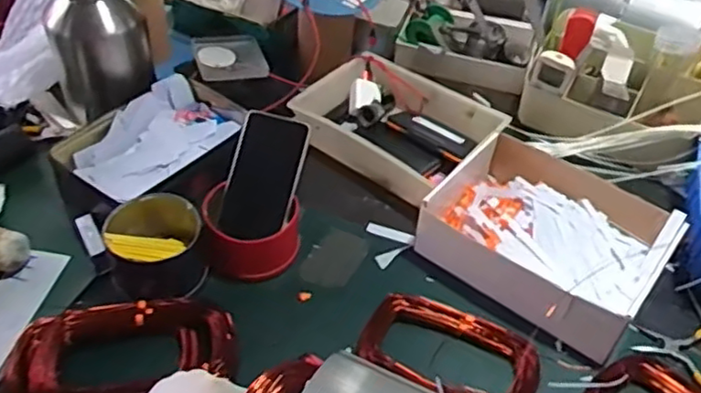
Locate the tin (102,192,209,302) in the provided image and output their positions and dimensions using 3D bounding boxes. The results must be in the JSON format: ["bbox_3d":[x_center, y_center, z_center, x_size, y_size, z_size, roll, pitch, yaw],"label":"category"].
[{"bbox_3d":[-0.210,0.056,0.709,0.098,0.067,0.105,1,46,-1],"label":"tin"}]

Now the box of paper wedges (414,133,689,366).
[{"bbox_3d":[0.225,0.038,0.754,0.256,0.063,0.220,31,52,25],"label":"box of paper wedges"}]

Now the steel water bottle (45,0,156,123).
[{"bbox_3d":[-0.329,-0.226,0.856,0.120,0.237,0.129,-12,48,-14],"label":"steel water bottle"}]

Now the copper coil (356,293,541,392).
[{"bbox_3d":[0.102,0.153,0.659,0.174,0.032,0.108,26,50,21],"label":"copper coil"}]

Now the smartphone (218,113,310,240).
[{"bbox_3d":[-0.098,-0.022,0.733,0.080,0.013,0.142,12,78,12],"label":"smartphone"}]

